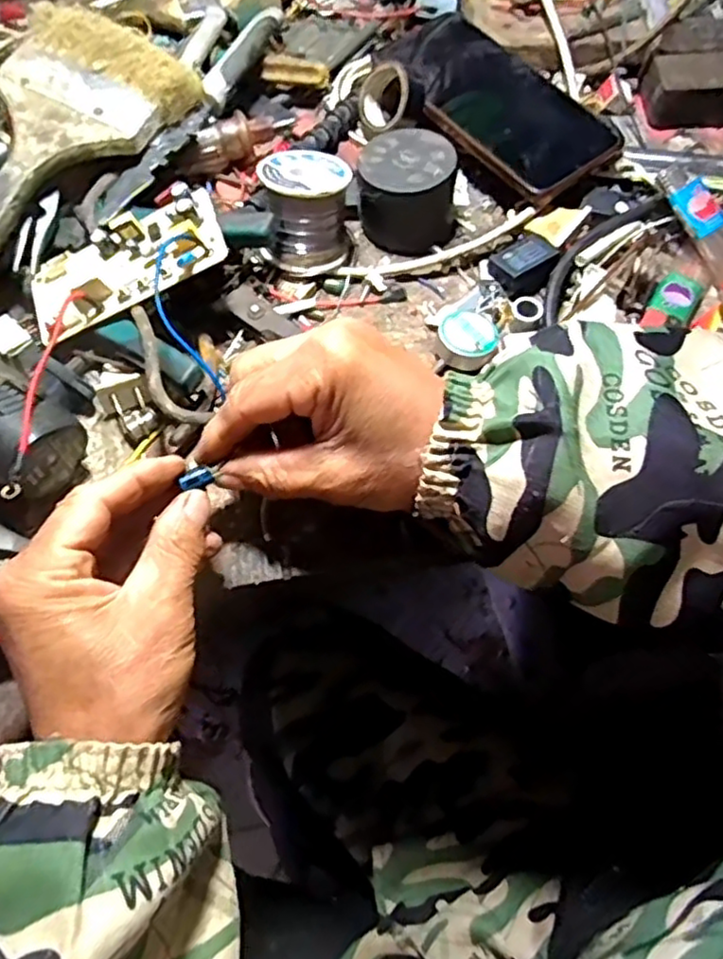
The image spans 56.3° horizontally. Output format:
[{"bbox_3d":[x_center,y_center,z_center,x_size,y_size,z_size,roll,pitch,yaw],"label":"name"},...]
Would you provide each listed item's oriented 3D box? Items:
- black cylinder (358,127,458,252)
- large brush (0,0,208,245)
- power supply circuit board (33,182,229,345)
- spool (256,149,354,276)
[{"bbox_3d":[0.029,-0.177,0.410,0.057,0.041,0.061,-4,66,-1],"label":"black cylinder"},{"bbox_3d":[-0.193,-0.197,0.384,0.098,0.015,0.198,38,73,4],"label":"large brush"},{"bbox_3d":[-0.128,-0.116,0.359,0.110,0.017,0.048,-24,70,8],"label":"power supply circuit board"},{"bbox_3d":[-0.032,-0.157,0.399,0.054,0.054,0.050,-8,53,-10],"label":"spool"}]

